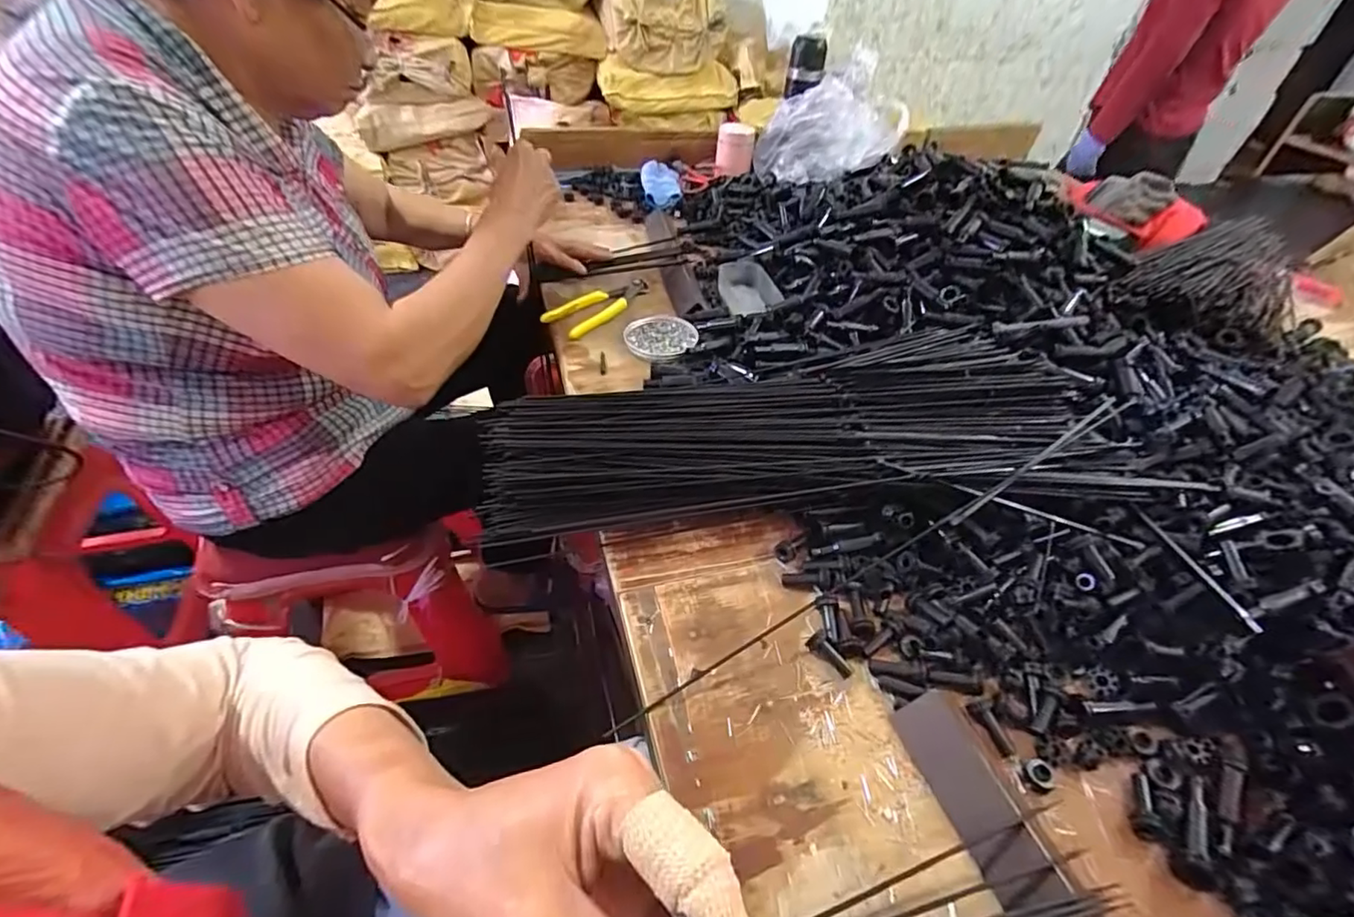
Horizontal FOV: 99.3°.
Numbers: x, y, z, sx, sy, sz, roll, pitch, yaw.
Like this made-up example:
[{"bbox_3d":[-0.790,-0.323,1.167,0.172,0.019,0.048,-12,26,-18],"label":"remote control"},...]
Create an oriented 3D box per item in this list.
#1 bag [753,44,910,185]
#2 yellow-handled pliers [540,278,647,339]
[{"bbox_3d":[0.261,-0.567,0.981,0.244,0.182,0.064,13,45,9],"label":"bag"},{"bbox_3d":[-0.097,-0.204,0.765,0.058,0.017,0.161,35,52,27],"label":"yellow-handled pliers"}]

